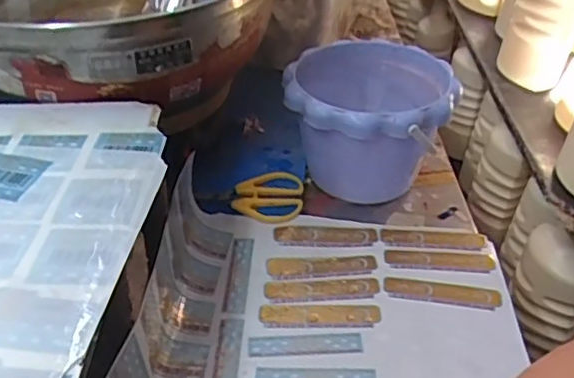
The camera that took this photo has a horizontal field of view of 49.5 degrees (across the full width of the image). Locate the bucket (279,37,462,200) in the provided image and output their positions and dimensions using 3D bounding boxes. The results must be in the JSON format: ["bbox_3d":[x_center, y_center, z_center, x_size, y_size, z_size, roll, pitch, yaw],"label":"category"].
[{"bbox_3d":[0.080,-0.058,0.603,0.143,0.120,0.152,3,36,-2],"label":"bucket"}]

